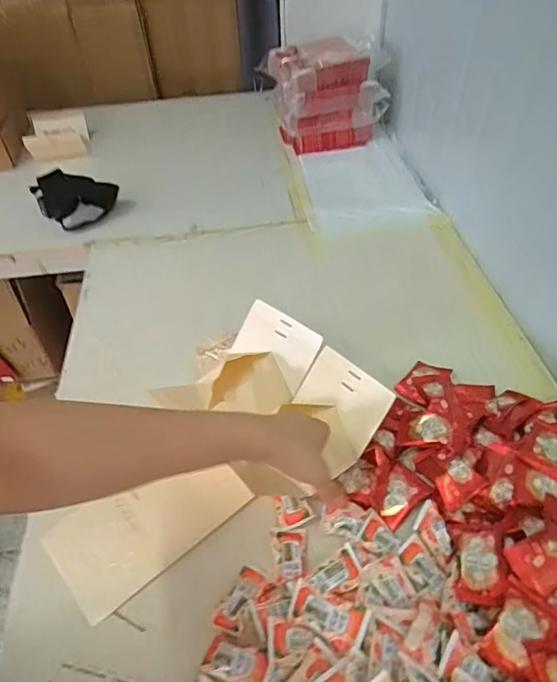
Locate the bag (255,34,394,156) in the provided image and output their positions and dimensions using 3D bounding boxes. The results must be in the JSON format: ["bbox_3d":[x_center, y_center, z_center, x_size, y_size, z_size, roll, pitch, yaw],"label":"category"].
[{"bbox_3d":[0.116,-0.592,1.186,0.300,0.198,0.149,-4,47,-1],"label":"bag"}]

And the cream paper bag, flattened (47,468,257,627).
[{"bbox_3d":[-0.148,0.203,0.567,0.207,0.013,0.118,-33,52,-23],"label":"cream paper bag, flattened"}]

